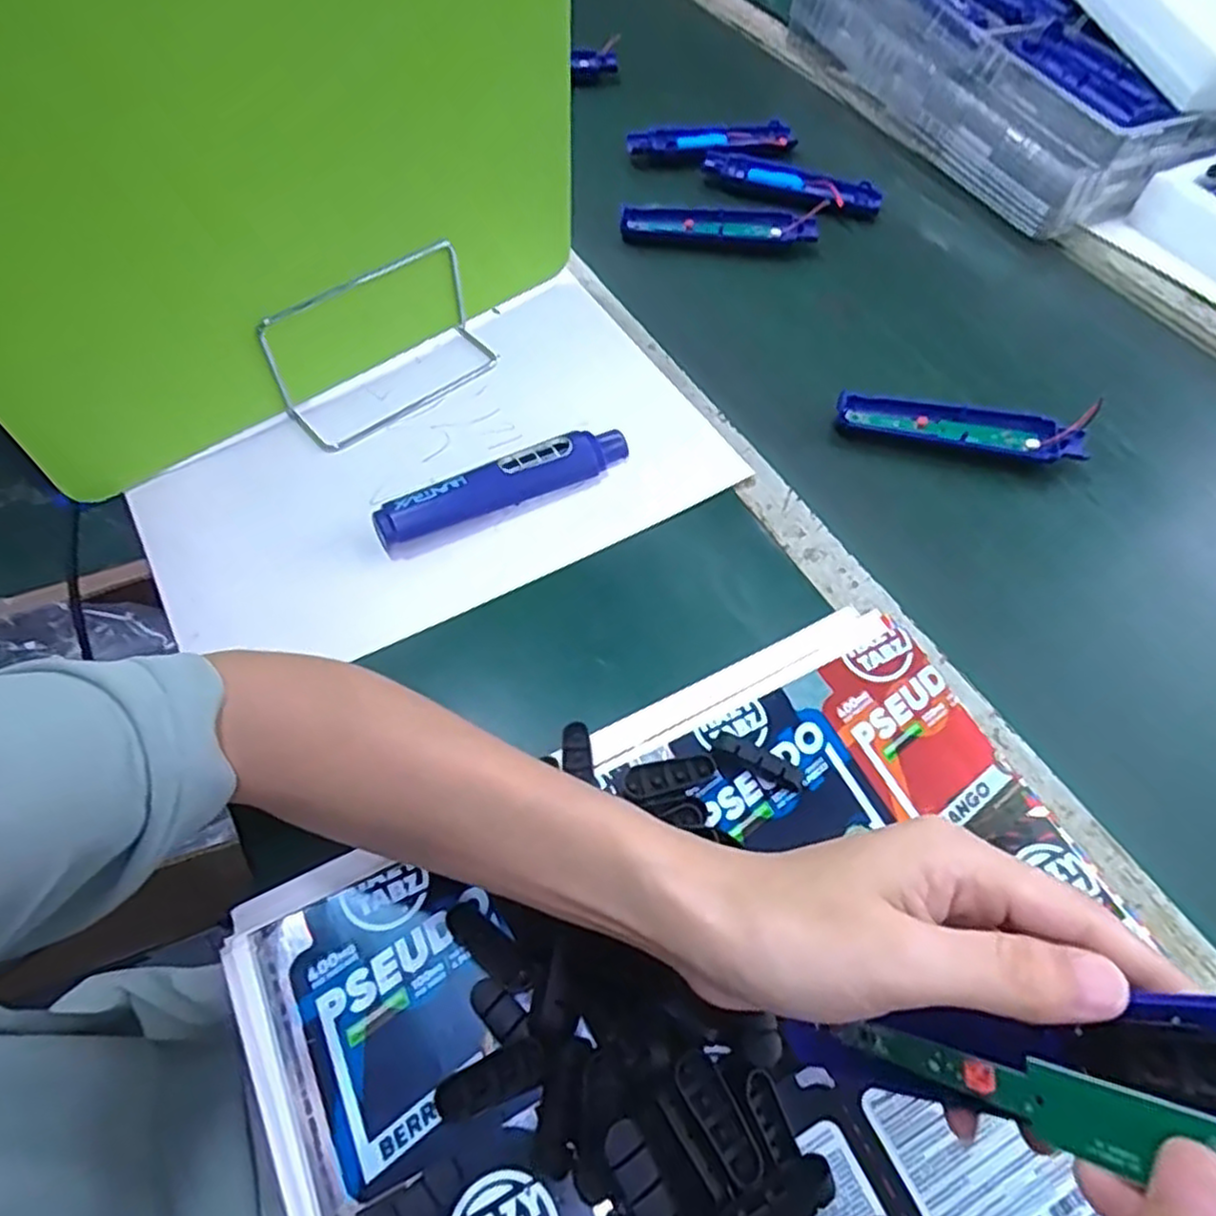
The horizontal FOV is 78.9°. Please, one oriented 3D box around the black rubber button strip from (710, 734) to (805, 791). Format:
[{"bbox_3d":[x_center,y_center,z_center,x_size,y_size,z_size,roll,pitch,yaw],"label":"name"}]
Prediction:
[{"bbox_3d":[0.076,0.080,0.381,0.049,0.017,0.010,25,63,10],"label":"black rubber button strip"}]

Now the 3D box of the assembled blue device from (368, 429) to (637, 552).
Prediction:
[{"bbox_3d":[-0.067,-0.082,0.483,0.172,0.029,0.035,-23,65,-15],"label":"assembled blue device"}]

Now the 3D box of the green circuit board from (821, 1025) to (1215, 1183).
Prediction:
[{"bbox_3d":[0.113,0.131,0.197,0.006,0.133,0.017,12,72,-24],"label":"green circuit board"}]

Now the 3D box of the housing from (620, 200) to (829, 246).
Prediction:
[{"bbox_3d":[0.101,-0.345,0.664,0.176,0.024,0.038,2,56,0],"label":"housing"}]

